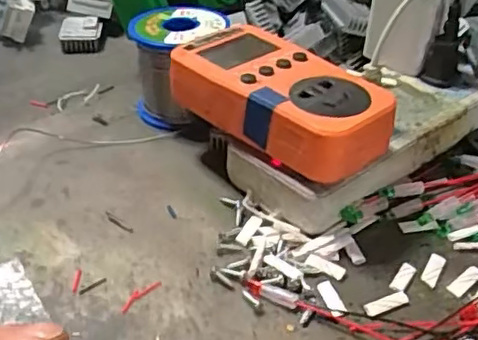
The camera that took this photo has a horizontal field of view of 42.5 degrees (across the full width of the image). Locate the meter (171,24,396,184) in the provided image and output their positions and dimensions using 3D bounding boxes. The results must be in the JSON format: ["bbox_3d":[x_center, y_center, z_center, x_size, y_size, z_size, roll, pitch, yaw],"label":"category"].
[{"bbox_3d":[0.023,-0.041,0.343,0.120,0.034,0.058,29,46,33],"label":"meter"}]

